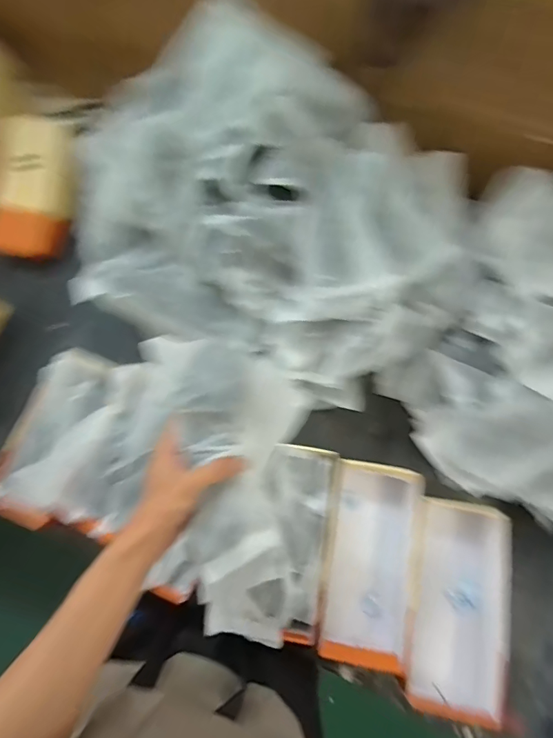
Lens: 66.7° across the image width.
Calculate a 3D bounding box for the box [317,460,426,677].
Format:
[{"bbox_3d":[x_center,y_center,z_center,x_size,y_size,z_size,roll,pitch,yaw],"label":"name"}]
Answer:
[{"bbox_3d":[0.145,0.298,0.662,0.130,0.087,0.278,9,74,4],"label":"box"}]

